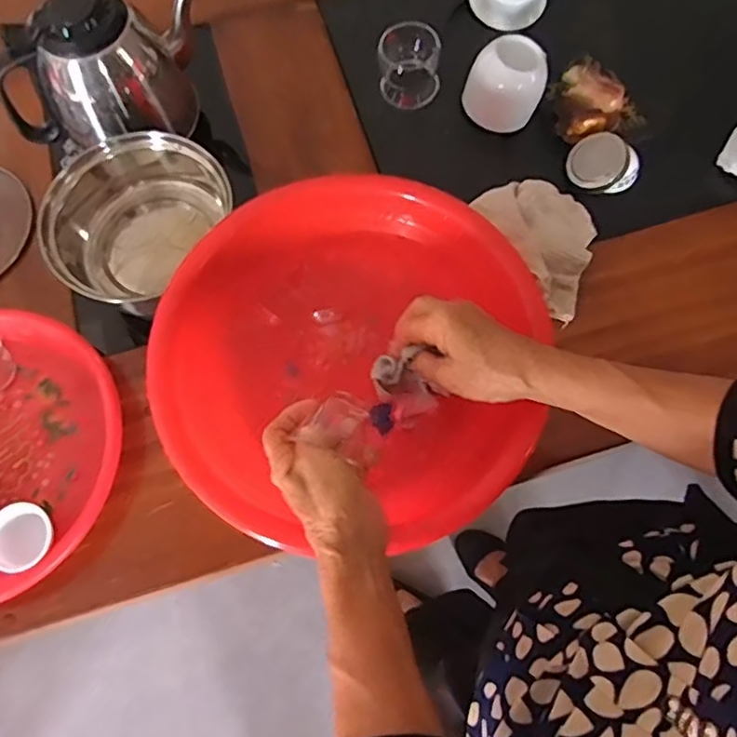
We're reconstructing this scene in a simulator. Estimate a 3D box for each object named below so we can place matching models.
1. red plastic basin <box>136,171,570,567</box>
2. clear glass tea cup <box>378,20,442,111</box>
[{"bbox_3d":[-0.014,-0.011,0.517,0.295,0.094,0.283,-12,71,-2],"label":"red plastic basin"},{"bbox_3d":[0.043,-0.318,0.648,0.060,0.054,0.059,-1,71,2],"label":"clear glass tea cup"}]

